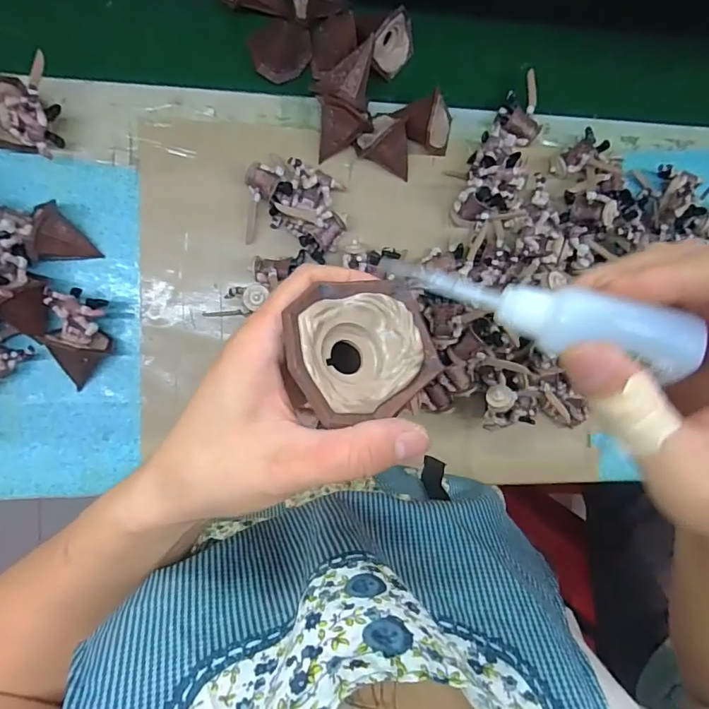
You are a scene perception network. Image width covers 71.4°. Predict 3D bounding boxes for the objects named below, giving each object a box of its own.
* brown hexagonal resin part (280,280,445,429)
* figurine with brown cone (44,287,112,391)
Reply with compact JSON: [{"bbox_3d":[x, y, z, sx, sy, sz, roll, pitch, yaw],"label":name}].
[{"bbox_3d":[-0.001,-0.001,0.209,0.062,0.029,0.057,-5,71,-25],"label":"brown hexagonal resin part"},{"bbox_3d":[-0.283,-0.010,0.504,0.060,0.050,0.108,8,116,-8],"label":"figurine with brown cone"}]

